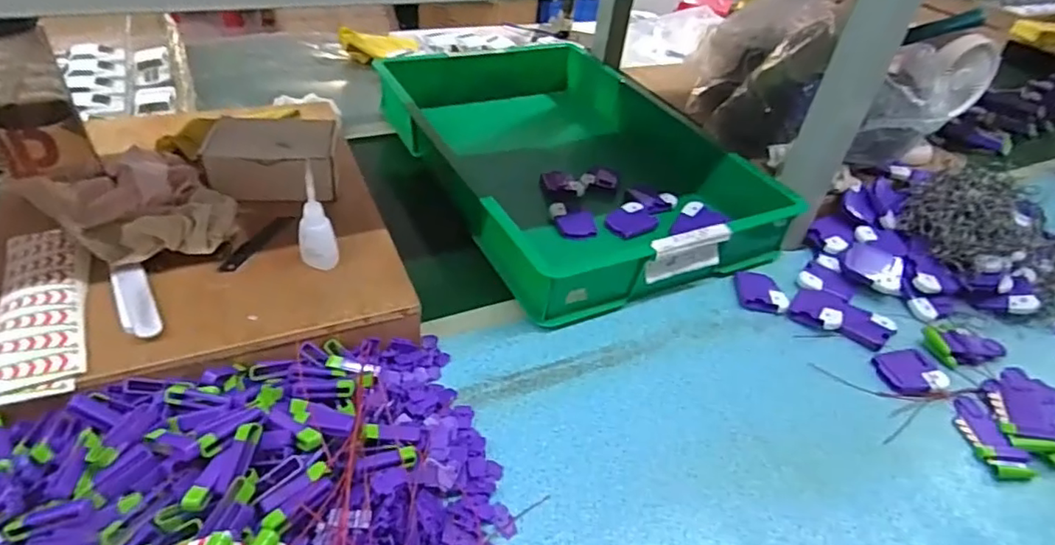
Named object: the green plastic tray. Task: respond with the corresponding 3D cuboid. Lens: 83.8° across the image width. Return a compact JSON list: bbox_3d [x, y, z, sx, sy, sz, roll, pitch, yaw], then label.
[{"bbox_3d":[0.042,-0.168,0.813,0.357,0.089,0.553,-16,45,-26],"label":"green plastic tray"}]

